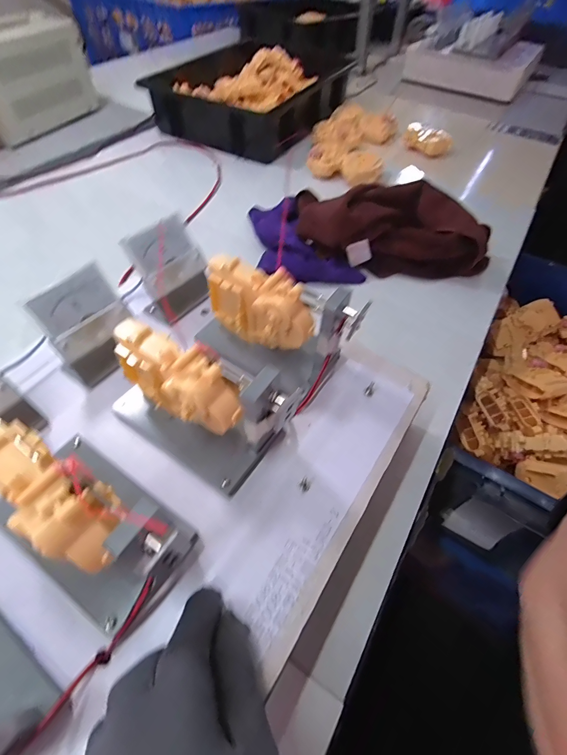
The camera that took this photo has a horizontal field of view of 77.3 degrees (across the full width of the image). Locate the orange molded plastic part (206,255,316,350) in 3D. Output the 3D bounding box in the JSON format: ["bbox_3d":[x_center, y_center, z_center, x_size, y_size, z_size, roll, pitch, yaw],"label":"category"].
[{"bbox_3d":[-0.020,-0.057,0.294,0.094,0.071,0.028,31,58,18],"label":"orange molded plastic part"}]

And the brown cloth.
[{"bbox_3d":[0.166,-0.225,0.523,0.292,0.090,0.124,6,54,1],"label":"brown cloth"}]

